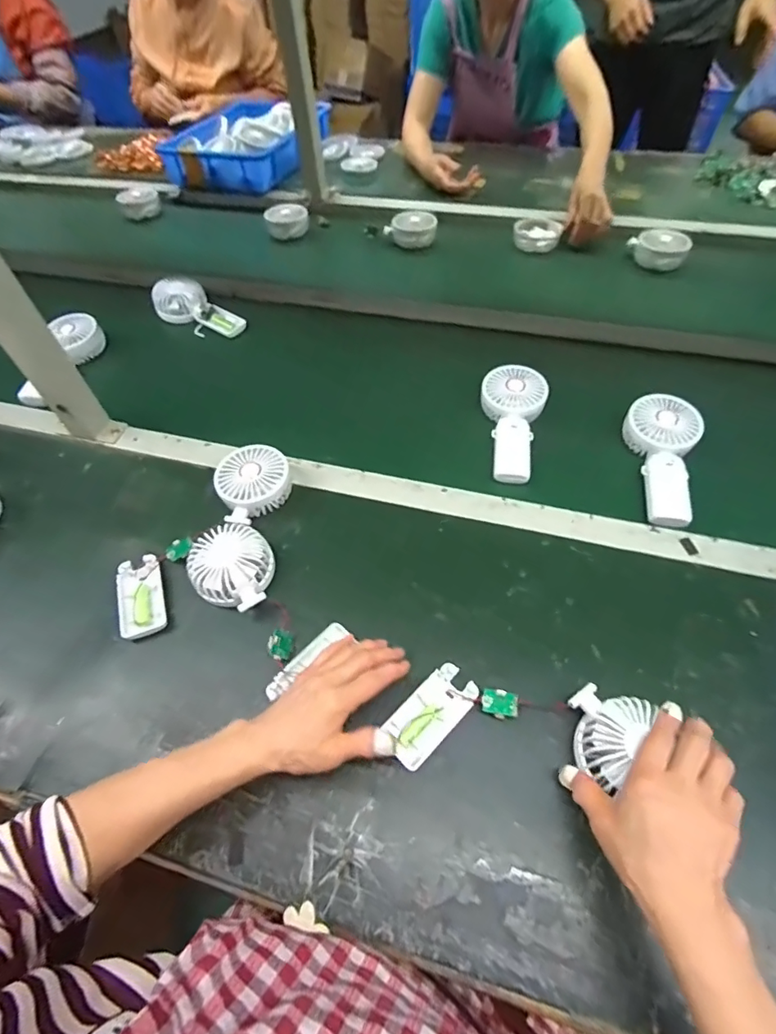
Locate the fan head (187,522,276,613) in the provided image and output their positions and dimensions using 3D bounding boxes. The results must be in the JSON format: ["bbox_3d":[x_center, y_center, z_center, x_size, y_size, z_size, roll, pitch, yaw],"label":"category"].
[{"bbox_3d":[-0.170,0.052,0.530,0.089,0.030,0.089,2,64,-4],"label":"fan head"}]

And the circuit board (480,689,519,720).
[{"bbox_3d":[0.102,0.171,0.446,0.032,0.008,0.023,12,55,11],"label":"circuit board"}]

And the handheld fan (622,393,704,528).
[{"bbox_3d":[0.351,-0.069,0.622,0.085,0.043,0.185,6,67,7],"label":"handheld fan"}]

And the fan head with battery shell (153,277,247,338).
[{"bbox_3d":[-0.323,-0.362,0.852,0.166,0.050,0.075,27,59,5],"label":"fan head with battery shell"}]

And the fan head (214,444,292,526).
[{"bbox_3d":[-0.162,-0.039,0.595,0.085,0.046,0.093,-17,55,-9],"label":"fan head"}]

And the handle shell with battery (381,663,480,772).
[{"bbox_3d":[0.039,0.179,0.443,0.093,0.009,0.046,-40,61,-23],"label":"handle shell with battery"}]

